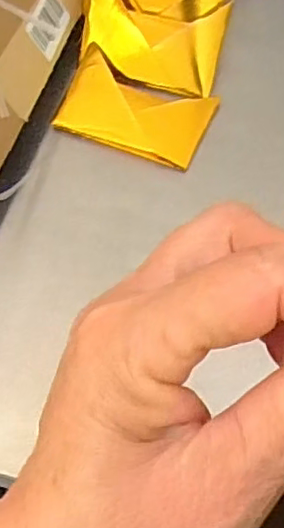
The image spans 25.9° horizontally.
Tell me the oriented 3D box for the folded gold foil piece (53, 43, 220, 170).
[{"bbox_3d":[-0.004,-0.111,0.439,0.103,0.016,0.069,21,60,10],"label":"folded gold foil piece"}]

